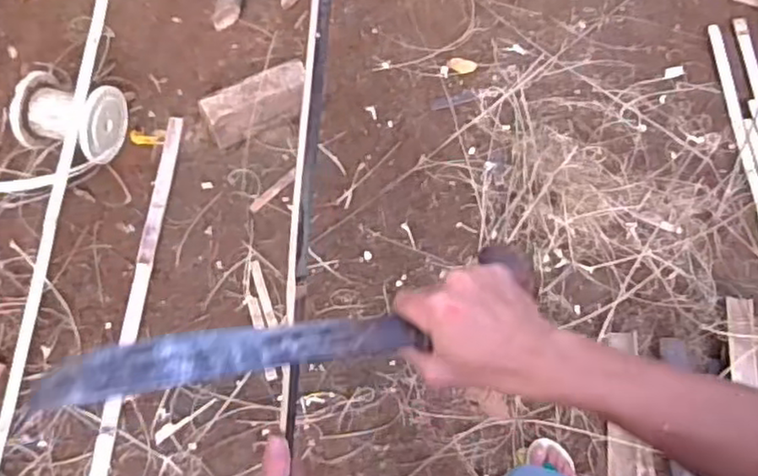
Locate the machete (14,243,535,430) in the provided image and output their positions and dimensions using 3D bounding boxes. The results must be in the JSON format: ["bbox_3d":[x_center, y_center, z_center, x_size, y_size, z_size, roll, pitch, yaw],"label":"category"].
[{"bbox_3d":[-0.044,0.064,0.480,0.381,0.021,0.062,-10,68,-25],"label":"machete"}]

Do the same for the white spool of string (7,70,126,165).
[{"bbox_3d":[-0.793,-0.312,1.662,0.246,0.154,0.192,14,70,8],"label":"white spool of string"}]

